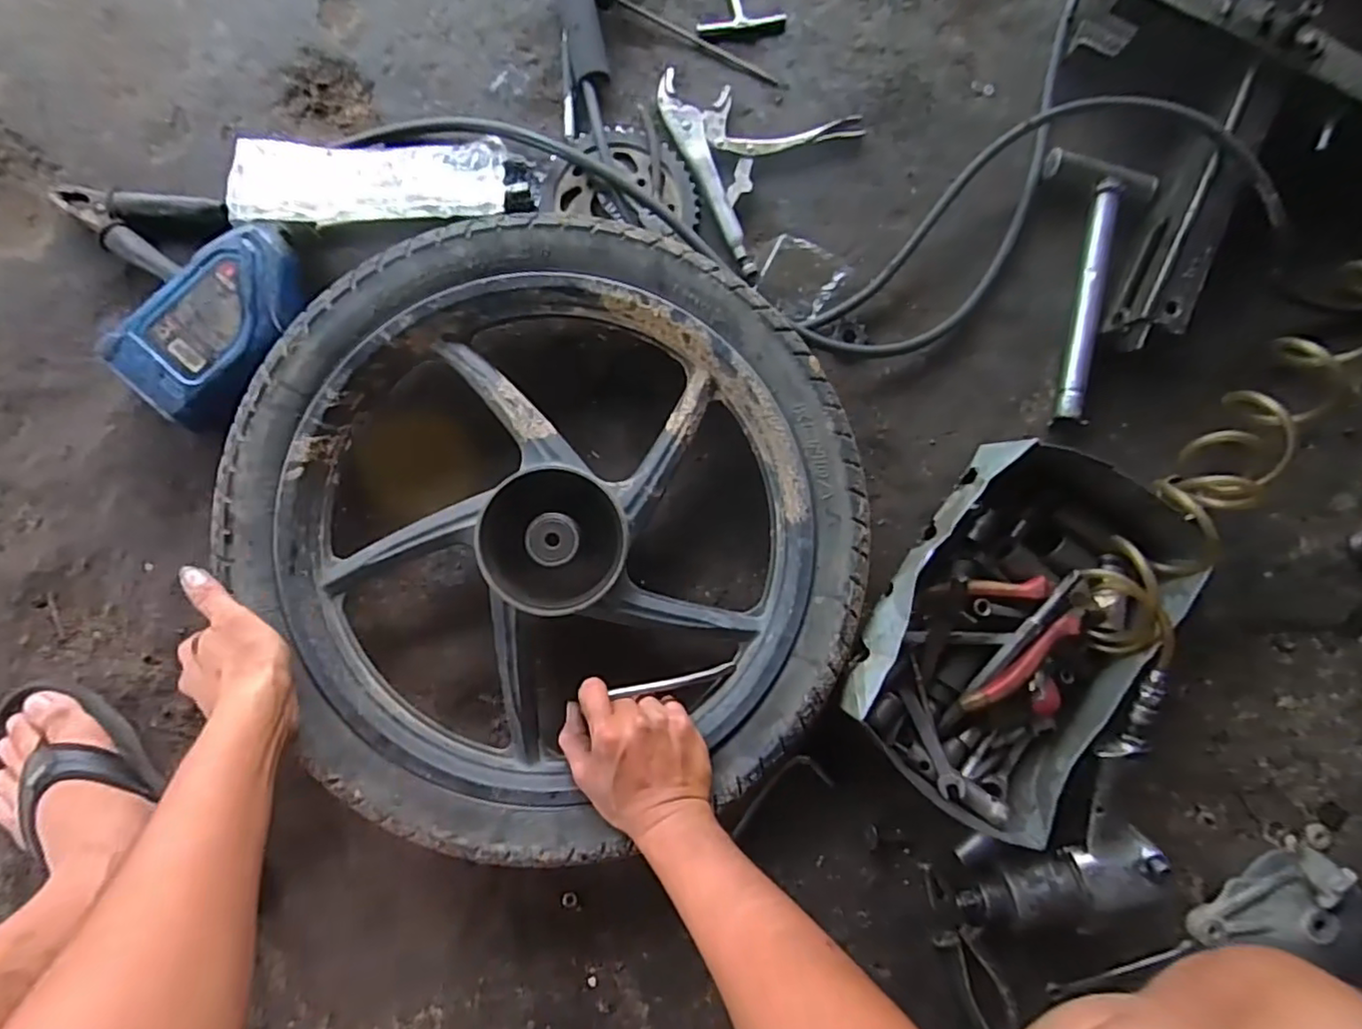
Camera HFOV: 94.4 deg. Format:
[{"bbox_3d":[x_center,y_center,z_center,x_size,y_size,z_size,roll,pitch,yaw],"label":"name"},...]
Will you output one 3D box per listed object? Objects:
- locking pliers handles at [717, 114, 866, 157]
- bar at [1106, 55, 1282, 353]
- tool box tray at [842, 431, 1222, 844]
[{"bbox_3d":[0.113,-0.381,0.639,0.153,0.016,0.023,-16,88,-6],"label":"locking pliers handles"},{"bbox_3d":[0.493,-0.293,0.612,0.055,0.068,0.255,27,85,-3],"label":"bar"},{"bbox_3d":[0.298,0.103,0.573,0.229,0.107,0.330,31,85,-2],"label":"tool box tray"}]

